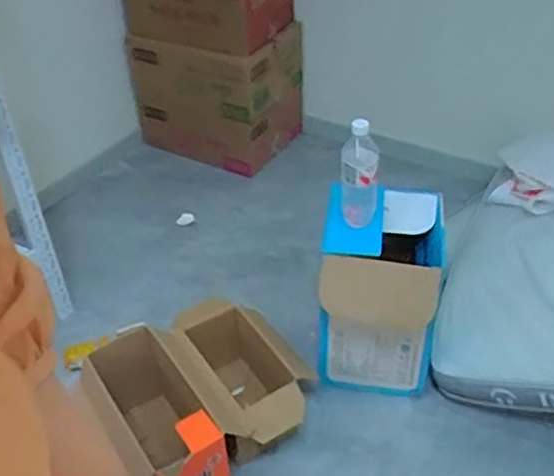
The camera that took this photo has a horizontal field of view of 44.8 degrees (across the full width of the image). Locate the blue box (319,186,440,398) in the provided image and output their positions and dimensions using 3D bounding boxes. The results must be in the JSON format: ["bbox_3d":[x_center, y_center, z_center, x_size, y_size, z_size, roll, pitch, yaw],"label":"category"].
[{"bbox_3d":[0.208,0.143,1.412,0.244,0.442,0.226,9,41,14],"label":"blue box"}]

